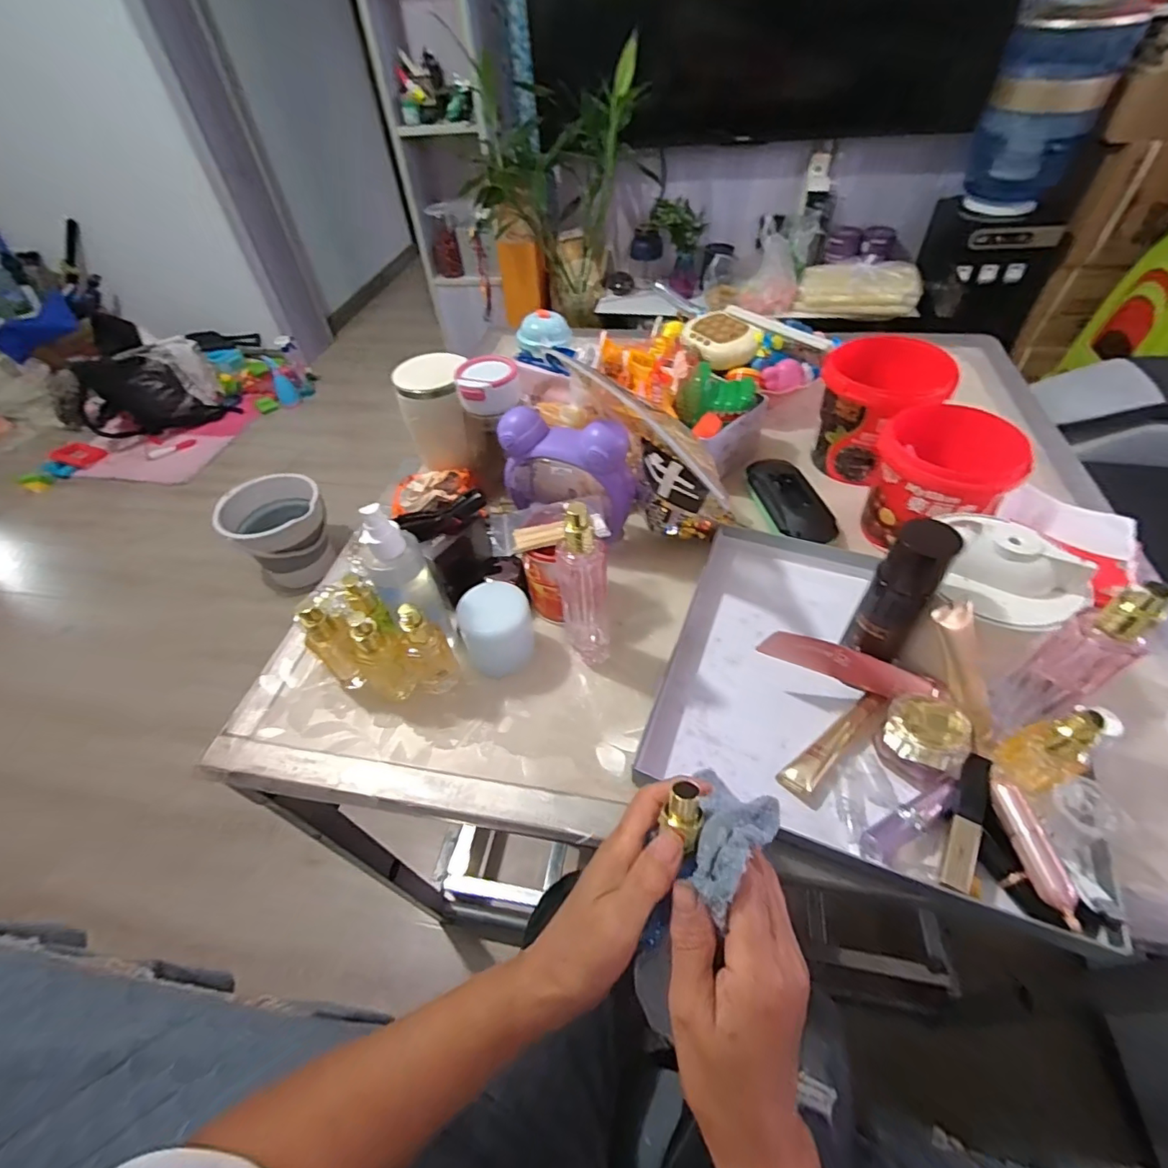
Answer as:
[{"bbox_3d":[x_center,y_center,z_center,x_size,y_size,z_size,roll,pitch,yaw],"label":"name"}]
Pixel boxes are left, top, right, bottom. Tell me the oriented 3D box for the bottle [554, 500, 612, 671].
[{"bbox_3d":[0.000,0.001,0.454,0.040,0.178,0.041,-4,49,1],"label":"bottle"}]

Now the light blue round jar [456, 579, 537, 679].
[{"bbox_3d":[-0.078,0.042,0.492,0.062,0.072,0.057,-2,49,3],"label":"light blue round jar"}]

